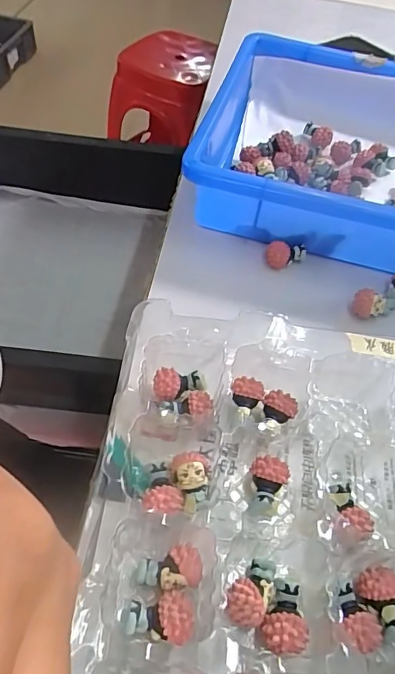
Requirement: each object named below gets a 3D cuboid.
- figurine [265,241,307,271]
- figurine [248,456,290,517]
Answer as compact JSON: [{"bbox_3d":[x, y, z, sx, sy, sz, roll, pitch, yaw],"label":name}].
[{"bbox_3d":[0.067,-0.061,0.360,0.030,0.017,0.017,10,53,1],"label":"figurine"},{"bbox_3d":[0.035,0.078,0.247,0.019,0.019,0.026,22,54,9],"label":"figurine"}]

